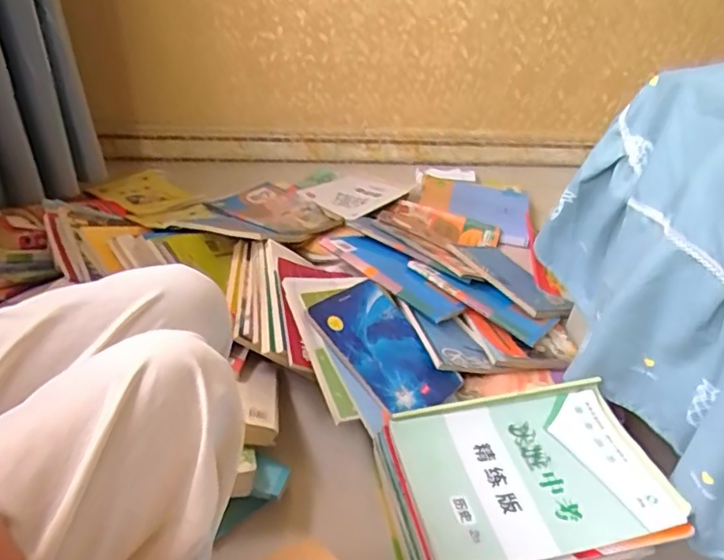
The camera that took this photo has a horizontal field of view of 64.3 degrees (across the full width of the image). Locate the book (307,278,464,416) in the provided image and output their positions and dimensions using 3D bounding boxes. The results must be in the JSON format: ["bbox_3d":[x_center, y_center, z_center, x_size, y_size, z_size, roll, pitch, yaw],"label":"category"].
[{"bbox_3d":[0.037,0.098,0.866,0.224,0.019,0.154,47,42,17],"label":"book"}]

